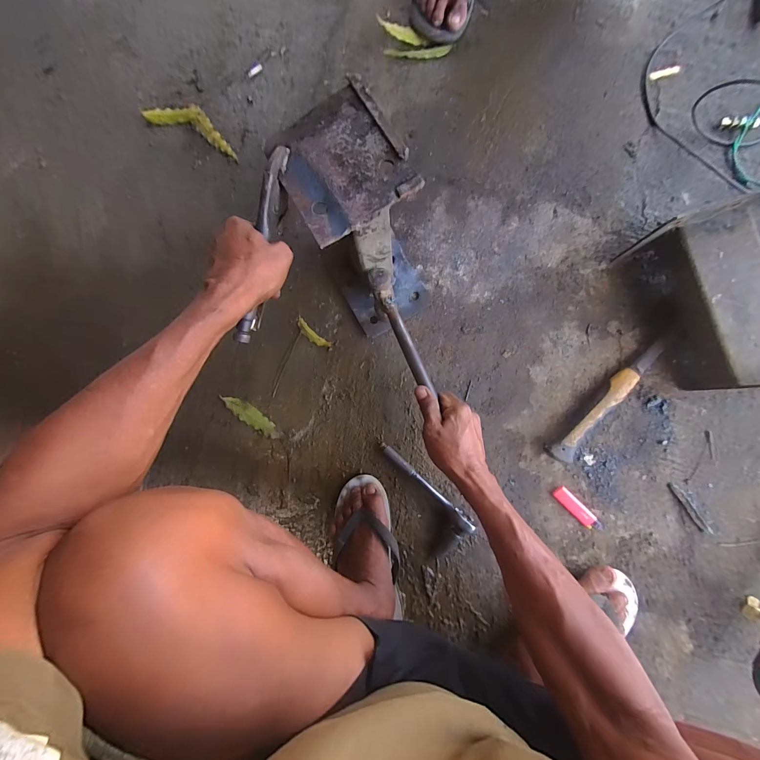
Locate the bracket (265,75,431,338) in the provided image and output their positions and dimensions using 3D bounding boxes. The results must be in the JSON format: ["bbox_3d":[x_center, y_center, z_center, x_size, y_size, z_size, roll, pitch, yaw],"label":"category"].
[{"bbox_3d":[-0.018,-0.199,0.472,0.129,0.243,0.204,-26,85,4],"label":"bracket"}]

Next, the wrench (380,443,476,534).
[{"bbox_3d":[0.072,0.170,0.533,0.187,0.041,0.024,41,91,6],"label":"wrench"}]

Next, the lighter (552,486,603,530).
[{"bbox_3d":[0.310,0.203,0.520,0.023,0.014,0.082,-45,84,2],"label":"lighter"}]

